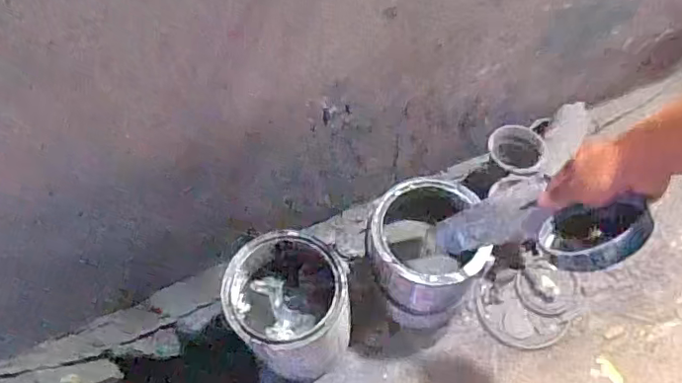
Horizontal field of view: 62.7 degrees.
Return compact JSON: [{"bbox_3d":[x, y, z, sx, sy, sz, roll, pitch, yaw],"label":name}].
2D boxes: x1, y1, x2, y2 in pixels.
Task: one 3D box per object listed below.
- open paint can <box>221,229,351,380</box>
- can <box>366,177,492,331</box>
[{"bbox_3d":[-0.071,0.172,0.822,0.161,0.186,0.155,-1,61,2],"label":"open paint can"},{"bbox_3d":[0.119,0.104,0.851,0.155,0.203,0.165,-4,61,-1],"label":"can"}]

